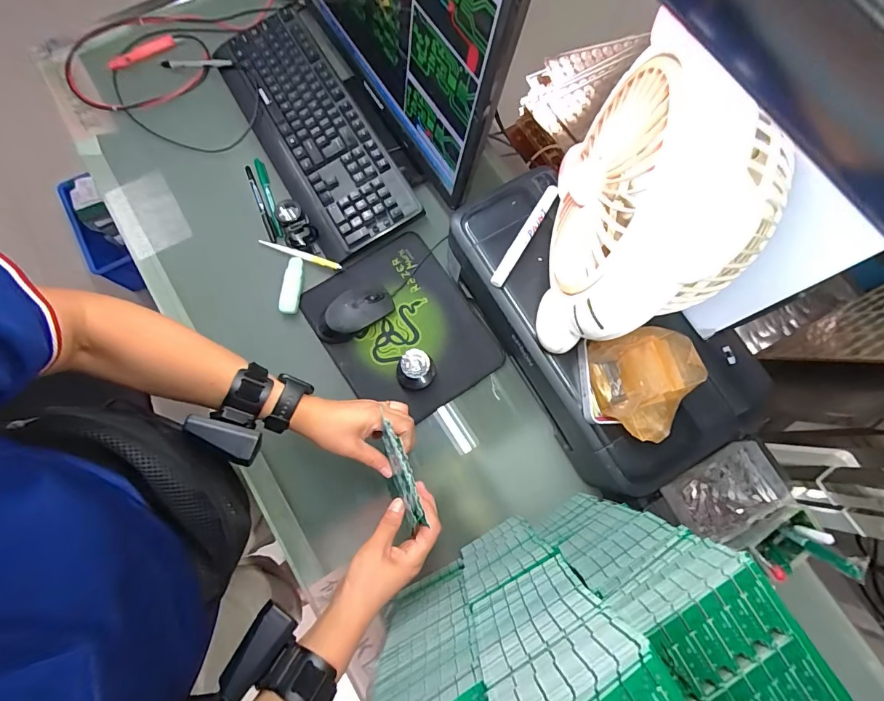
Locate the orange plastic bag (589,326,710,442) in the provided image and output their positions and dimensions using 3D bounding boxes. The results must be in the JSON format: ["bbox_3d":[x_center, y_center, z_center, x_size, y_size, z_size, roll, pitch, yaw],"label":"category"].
[{"bbox_3d":[0.208,0.039,0.418,0.087,0.063,0.104,-12,78,-5],"label":"orange plastic bag"}]

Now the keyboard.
[{"bbox_3d":[-0.209,-0.356,0.654,0.165,0.037,0.450,-29,79,-8],"label":"keyboard"}]

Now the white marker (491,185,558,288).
[{"bbox_3d":[0.100,-0.139,0.487,0.014,0.012,0.146,32,78,5],"label":"white marker"}]

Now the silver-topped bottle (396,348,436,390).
[{"bbox_3d":[-0.034,0.029,0.548,0.044,0.073,0.046,0,77,-2],"label":"silver-topped bottle"}]

